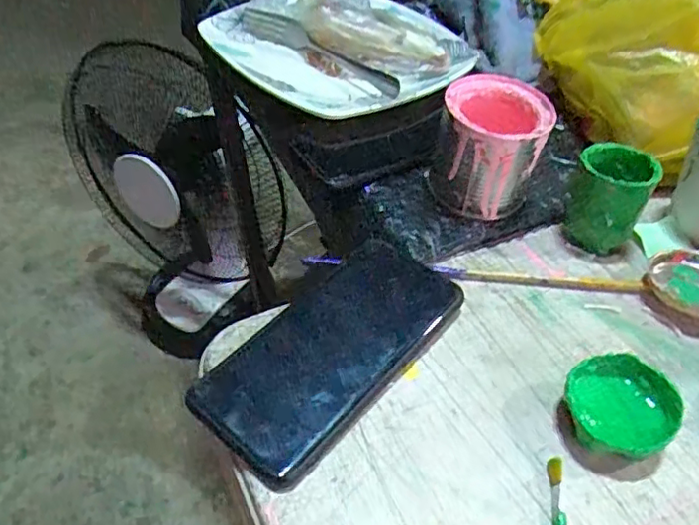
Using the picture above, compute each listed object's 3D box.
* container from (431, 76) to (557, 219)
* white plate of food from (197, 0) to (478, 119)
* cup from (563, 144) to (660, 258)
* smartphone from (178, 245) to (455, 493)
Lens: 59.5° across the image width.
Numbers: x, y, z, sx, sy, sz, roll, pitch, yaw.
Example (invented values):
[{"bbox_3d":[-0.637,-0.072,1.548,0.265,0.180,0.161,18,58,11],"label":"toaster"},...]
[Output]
[{"bbox_3d":[0.095,-0.077,0.420,0.067,0.076,0.072,17,47,10],"label":"container"},{"bbox_3d":[-0.002,-0.195,0.526,0.188,0.051,0.200,-32,57,-31],"label":"white plate of food"},{"bbox_3d":[0.172,-0.043,0.410,0.049,0.059,0.046,27,50,19],"label":"cup"},{"bbox_3d":[-0.006,0.045,0.348,0.077,0.012,0.165,34,52,24],"label":"smartphone"}]

